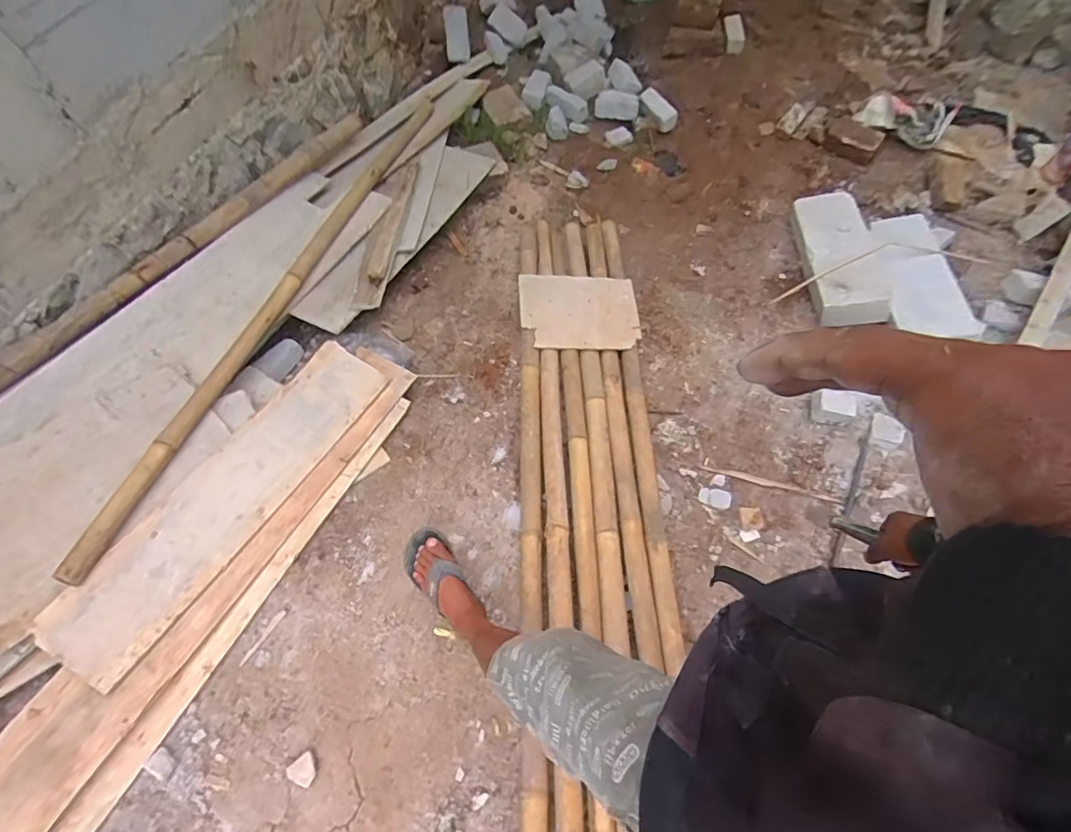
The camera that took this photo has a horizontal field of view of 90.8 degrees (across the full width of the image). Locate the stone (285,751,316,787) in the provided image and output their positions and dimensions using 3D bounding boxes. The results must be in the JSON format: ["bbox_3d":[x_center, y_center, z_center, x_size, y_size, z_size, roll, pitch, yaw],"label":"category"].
[{"bbox_3d":[-0.453,0.695,1.031,0.046,0.019,0.052,-31,70,-14],"label":"stone"}]

